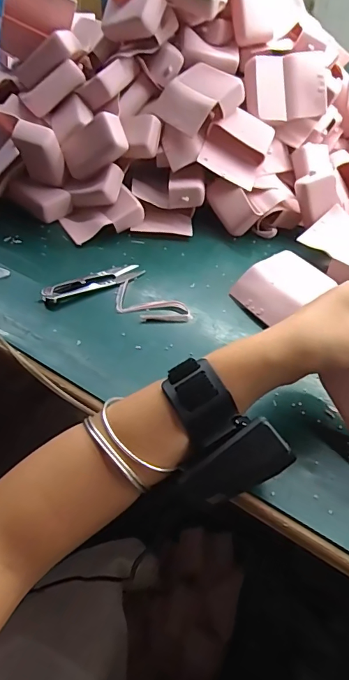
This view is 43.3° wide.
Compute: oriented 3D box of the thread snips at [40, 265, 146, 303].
[{"bbox_3d":[-0.078,-0.057,0.429,0.105,0.009,0.021,-22,51,-23],"label":"thread snips"}]

